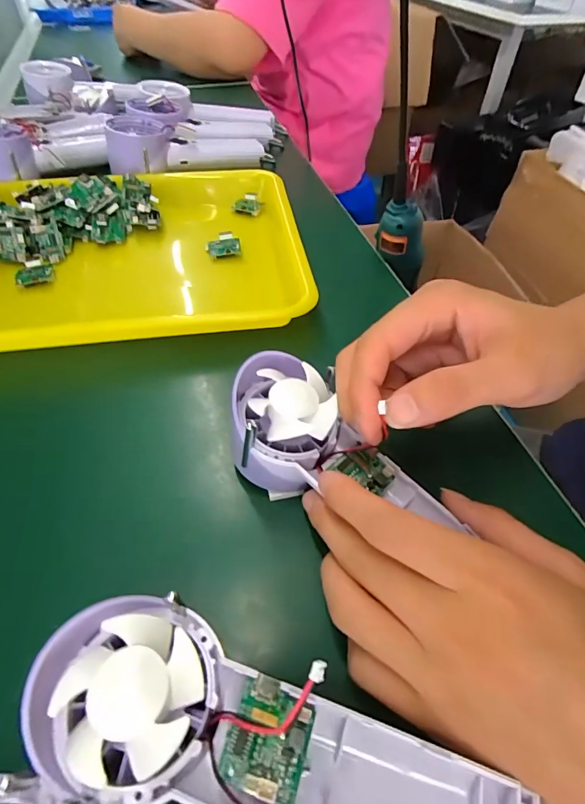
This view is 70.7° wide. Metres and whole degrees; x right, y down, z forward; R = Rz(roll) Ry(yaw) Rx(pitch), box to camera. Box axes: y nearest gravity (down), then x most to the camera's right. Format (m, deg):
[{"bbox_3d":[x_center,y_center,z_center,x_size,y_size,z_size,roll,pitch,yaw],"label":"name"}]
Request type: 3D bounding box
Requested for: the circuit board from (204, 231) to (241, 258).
[{"bbox_3d":[-0.066,-0.148,0.390,0.032,0.014,0.025,-7,51,-7],"label":"circuit board"}]

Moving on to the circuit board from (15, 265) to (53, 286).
[{"bbox_3d":[-0.224,-0.111,0.357,0.030,0.007,0.024,-20,54,-16],"label":"circuit board"}]

